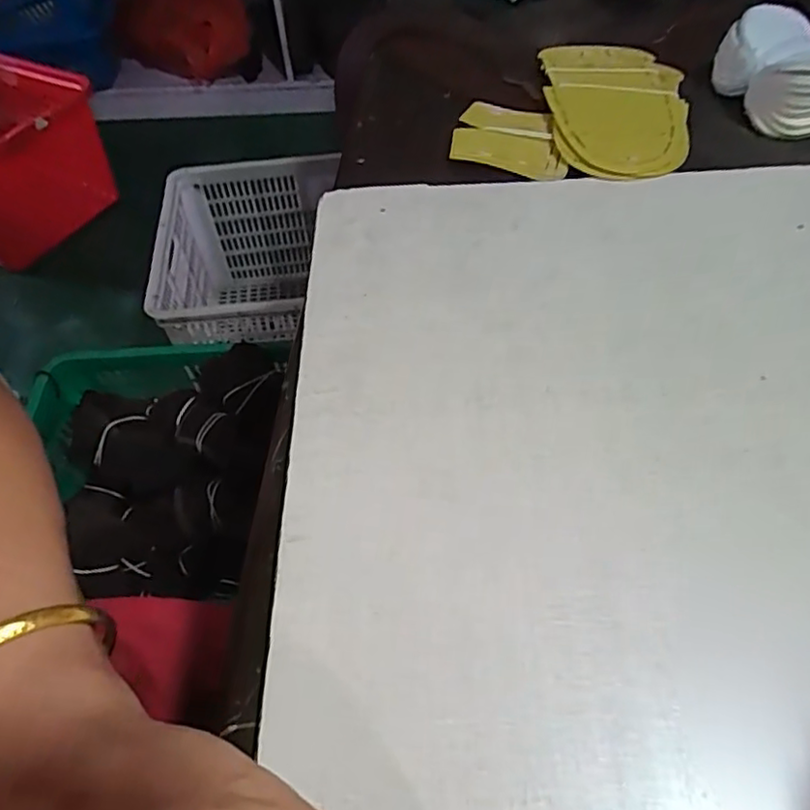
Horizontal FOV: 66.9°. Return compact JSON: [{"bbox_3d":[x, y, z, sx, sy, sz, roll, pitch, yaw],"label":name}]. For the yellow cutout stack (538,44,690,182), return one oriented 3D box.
[{"bbox_3d":[0.156,-0.221,0.454,0.103,0.016,0.169,5,53,8],"label":"yellow cutout stack"}]

